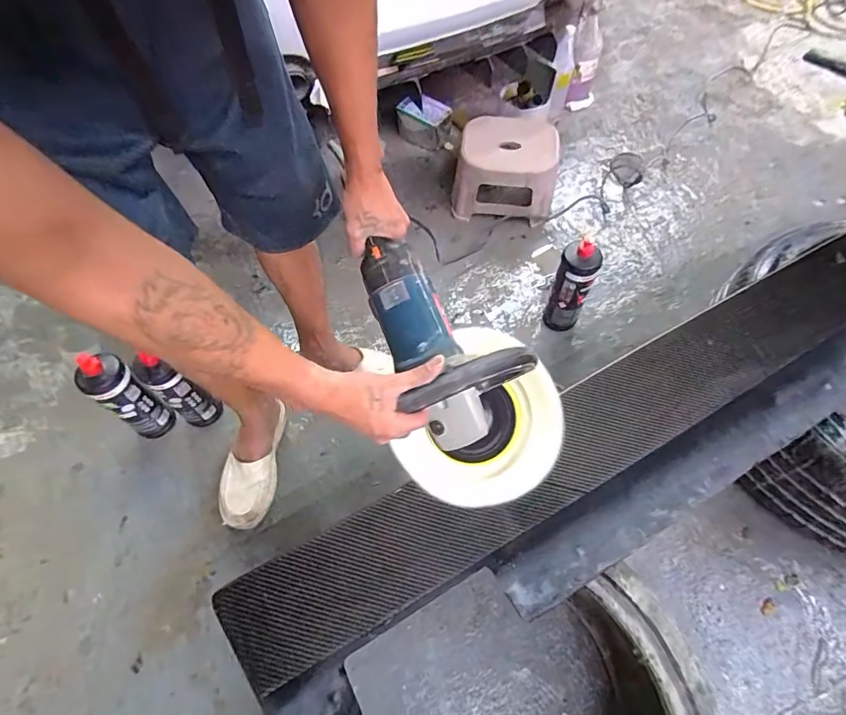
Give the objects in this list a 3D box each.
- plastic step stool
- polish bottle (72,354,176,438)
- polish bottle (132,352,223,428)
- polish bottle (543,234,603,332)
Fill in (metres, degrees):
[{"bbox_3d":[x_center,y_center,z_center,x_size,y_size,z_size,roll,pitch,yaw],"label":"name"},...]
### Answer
[{"bbox_3d":[0.221,-0.500,1.260,0.271,0.152,0.214,6,59,4],"label":"plastic step stool"},{"bbox_3d":[-0.583,0.081,0.931,0.072,0.255,0.079,0,59,0],"label":"polish bottle"},{"bbox_3d":[-0.479,0.063,0.945,0.091,0.244,0.088,34,65,19],"label":"polish bottle"},{"bbox_3d":[0.329,-0.153,1.056,0.079,0.261,0.085,20,61,12],"label":"polish bottle"}]

